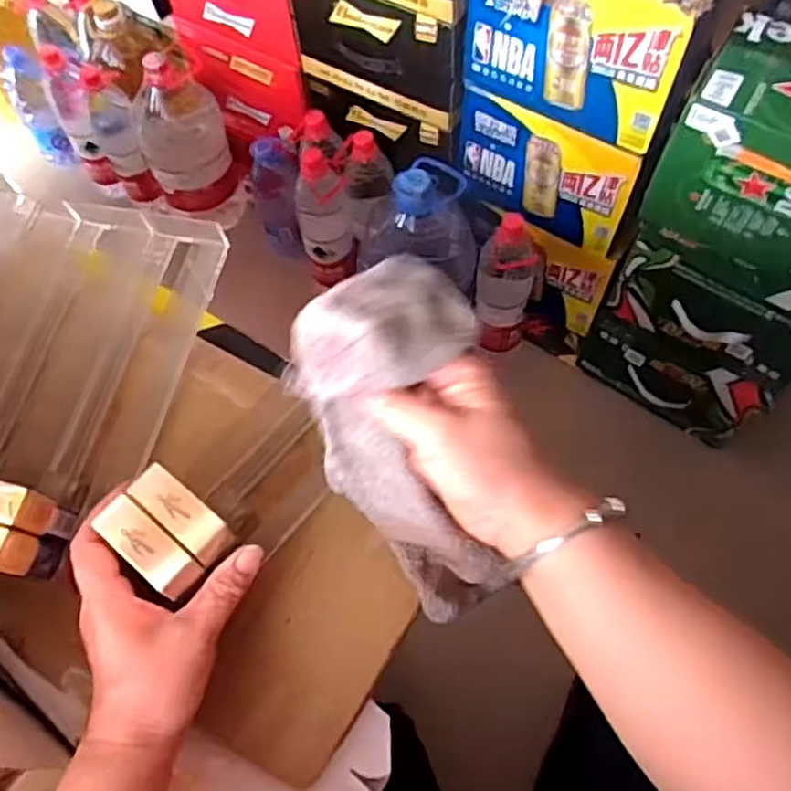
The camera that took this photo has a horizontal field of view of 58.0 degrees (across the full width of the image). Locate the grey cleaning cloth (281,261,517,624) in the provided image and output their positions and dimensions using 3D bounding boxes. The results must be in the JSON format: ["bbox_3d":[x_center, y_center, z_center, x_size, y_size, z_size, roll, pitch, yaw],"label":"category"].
[{"bbox_3d":[0.015,0.049,0.415,0.096,0.234,0.070,-22,34,-9],"label":"grey cleaning cloth"}]

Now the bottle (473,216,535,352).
[{"bbox_3d":[0.169,-0.166,1.118,0.085,0.258,0.083,-1,61,2],"label":"bottle"}]

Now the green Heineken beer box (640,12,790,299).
[{"bbox_3d":[0.480,-0.272,0.859,0.262,0.219,0.171,30,67,17],"label":"green Heineken beer box"}]

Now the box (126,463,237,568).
[{"bbox_3d":[-0.119,0.069,0.402,0.055,0.042,0.023,36,69,20],"label":"box"}]

